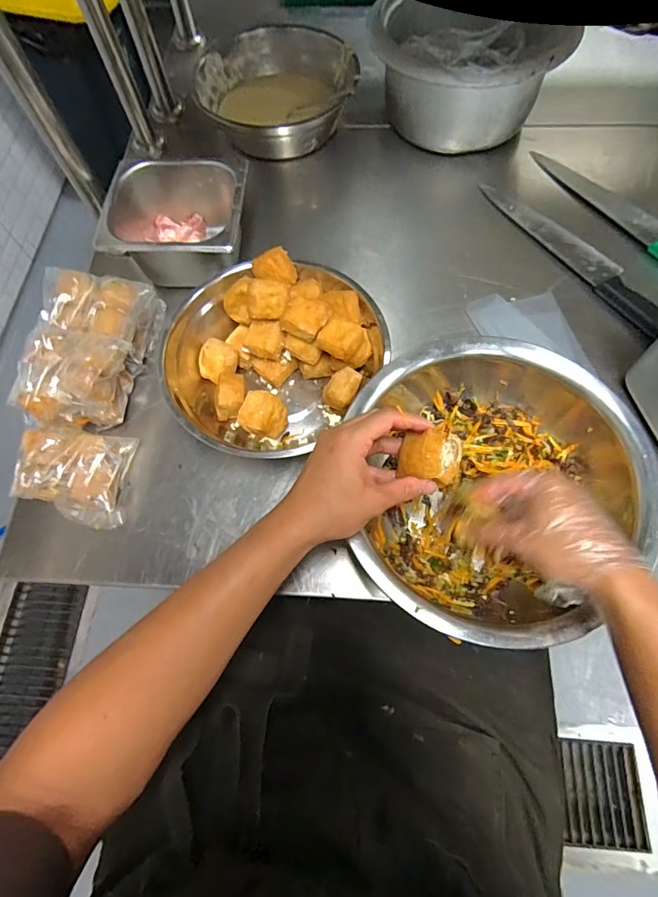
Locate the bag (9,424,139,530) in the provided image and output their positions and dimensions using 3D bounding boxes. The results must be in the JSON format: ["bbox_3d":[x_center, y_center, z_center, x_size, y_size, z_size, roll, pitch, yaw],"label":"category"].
[{"bbox_3d":[-0.288,0.031,0.505,0.101,0.053,0.098,5,69,4],"label":"bag"}]

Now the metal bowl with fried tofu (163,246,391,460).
[{"bbox_3d":[-0.069,-0.116,0.539,0.247,0.102,0.221,-33,71,-11],"label":"metal bowl with fried tofu"}]

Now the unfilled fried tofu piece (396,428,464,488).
[{"bbox_3d":[0.087,0.006,0.376,0.048,0.032,0.039,18,70,9],"label":"unfilled fried tofu piece"}]

